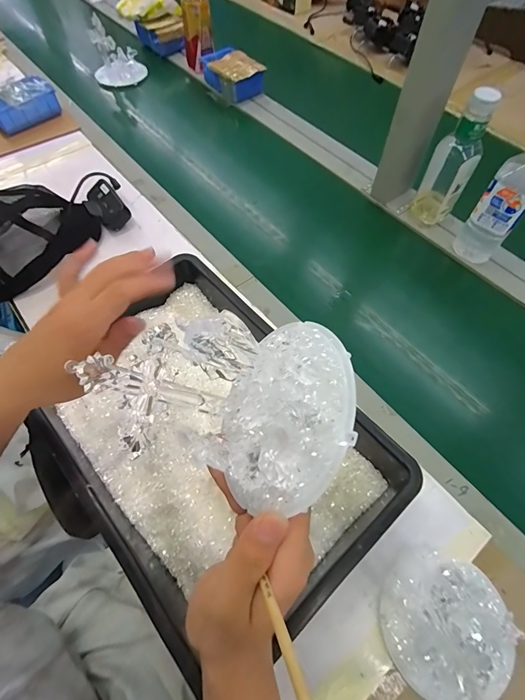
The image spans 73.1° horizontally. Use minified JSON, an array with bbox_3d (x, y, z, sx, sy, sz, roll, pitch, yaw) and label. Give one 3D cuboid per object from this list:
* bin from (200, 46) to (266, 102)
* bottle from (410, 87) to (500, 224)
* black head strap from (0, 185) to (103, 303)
[{"bbox_3d":[-0.079,-0.679,0.869,0.096,0.063,0.162,-31,65,-17],"label":"bin"},{"bbox_3d":[0.318,-0.314,0.592,0.070,0.207,0.061,24,63,13],"label":"bottle"},{"bbox_3d":[-0.399,-0.191,0.589,0.136,0.110,0.229,30,64,16],"label":"black head strap"}]

